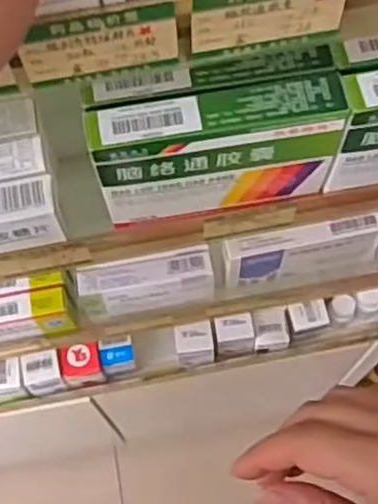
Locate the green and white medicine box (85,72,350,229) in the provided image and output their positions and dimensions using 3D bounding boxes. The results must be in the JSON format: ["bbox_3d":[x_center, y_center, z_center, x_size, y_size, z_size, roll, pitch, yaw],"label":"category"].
[{"bbox_3d":[0.015,-0.053,0.399,0.128,0.097,0.025,-8,69,-2],"label":"green and white medicine box"}]

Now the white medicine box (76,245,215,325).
[{"bbox_3d":[-0.036,0.027,0.594,0.110,0.055,0.034,-10,69,-3],"label":"white medicine box"}]

